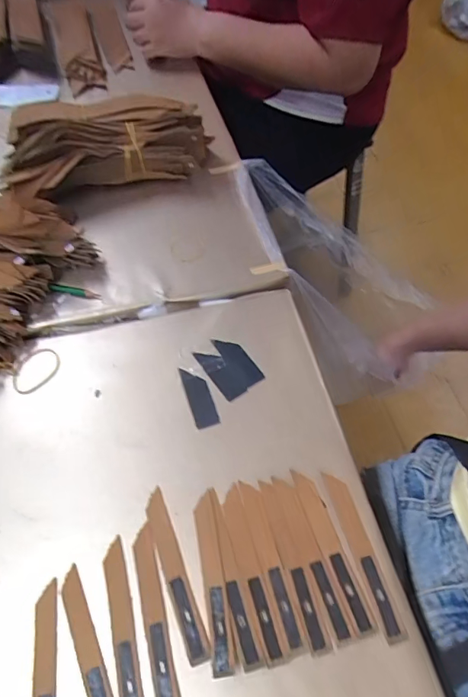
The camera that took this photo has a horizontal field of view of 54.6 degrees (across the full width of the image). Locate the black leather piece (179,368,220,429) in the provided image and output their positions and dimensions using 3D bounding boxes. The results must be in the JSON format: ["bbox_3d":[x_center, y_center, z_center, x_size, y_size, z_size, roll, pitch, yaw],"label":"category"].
[{"bbox_3d":[-0.034,0.046,0.437,0.022,0.004,0.063,-17,62,-9],"label":"black leather piece"}]

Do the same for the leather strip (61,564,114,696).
[{"bbox_3d":[-0.100,0.218,0.317,0.016,0.004,0.122,-23,60,-14],"label":"leather strip"}]

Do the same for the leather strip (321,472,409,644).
[{"bbox_3d":[0.102,0.160,0.359,0.017,0.004,0.124,-14,59,-8],"label":"leather strip"}]

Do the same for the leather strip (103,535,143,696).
[{"bbox_3d":[-0.080,0.204,0.327,0.015,0.004,0.124,-14,59,-8],"label":"leather strip"}]

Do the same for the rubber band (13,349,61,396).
[{"bbox_3d":[-0.197,0.020,0.448,0.051,0.004,0.041,-35,64,-20],"label":"rubber band"}]

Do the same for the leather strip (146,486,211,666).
[{"bbox_3d":[-0.046,0.171,0.348,0.017,0.004,0.123,-20,60,-12],"label":"leather strip"}]

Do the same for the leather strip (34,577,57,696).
[{"bbox_3d":[-0.131,0.232,0.313,0.016,0.004,0.125,-10,58,-6],"label":"leather strip"}]

